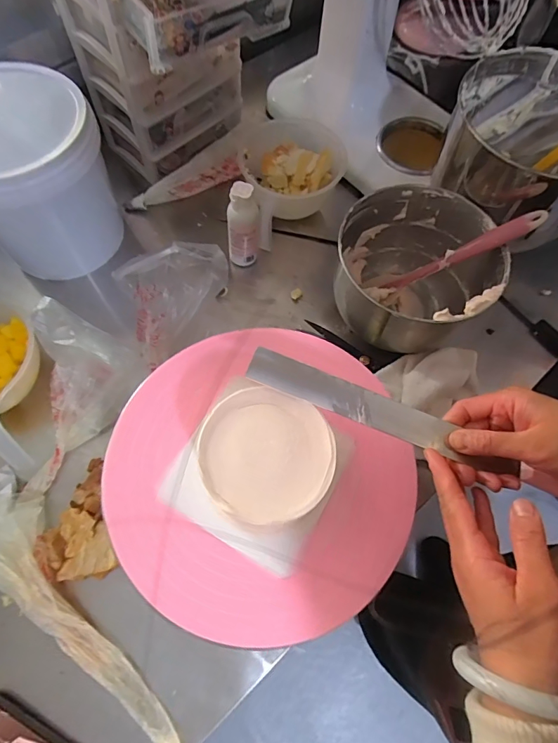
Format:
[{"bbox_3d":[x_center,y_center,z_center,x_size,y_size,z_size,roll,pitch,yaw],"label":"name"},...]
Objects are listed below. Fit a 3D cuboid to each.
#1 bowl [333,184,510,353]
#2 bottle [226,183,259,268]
[{"bbox_3d":[0.176,-0.120,0.566,0.191,0.143,0.194,1,66,-2],"label":"bowl"},{"bbox_3d":[-0.049,-0.203,0.593,0.047,0.121,0.036,-4,67,-4],"label":"bottle"}]

